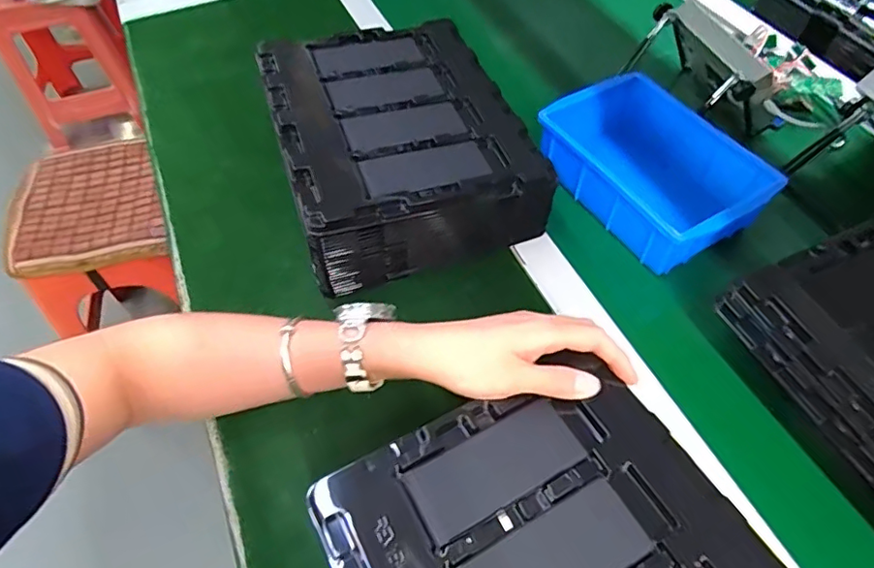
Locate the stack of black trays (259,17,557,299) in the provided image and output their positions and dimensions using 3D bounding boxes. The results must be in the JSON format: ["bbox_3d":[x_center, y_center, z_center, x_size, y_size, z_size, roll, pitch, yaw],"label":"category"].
[{"bbox_3d":[-0.039,-0.145,0.553,0.213,0.095,0.266,-16,55,-8],"label":"stack of black trays"}]

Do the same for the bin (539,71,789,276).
[{"bbox_3d":[0.207,-0.109,0.541,0.131,0.072,0.198,-27,57,-15],"label":"bin"}]

